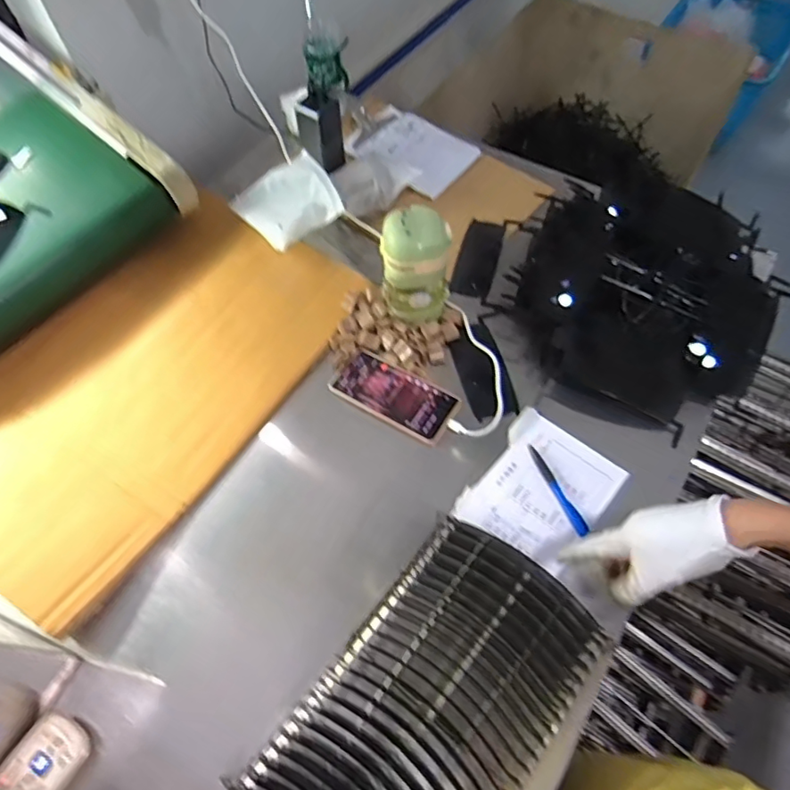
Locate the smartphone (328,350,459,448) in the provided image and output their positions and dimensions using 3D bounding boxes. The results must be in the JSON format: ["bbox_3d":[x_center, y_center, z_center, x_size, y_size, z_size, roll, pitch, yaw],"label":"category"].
[{"bbox_3d":[-0.001,-0.003,0.702,0.160,0.006,0.080,27,63,16],"label":"smartphone"}]

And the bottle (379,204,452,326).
[{"bbox_3d":[0.026,-0.163,0.712,0.083,0.142,0.075,9,60,6],"label":"bottle"}]

